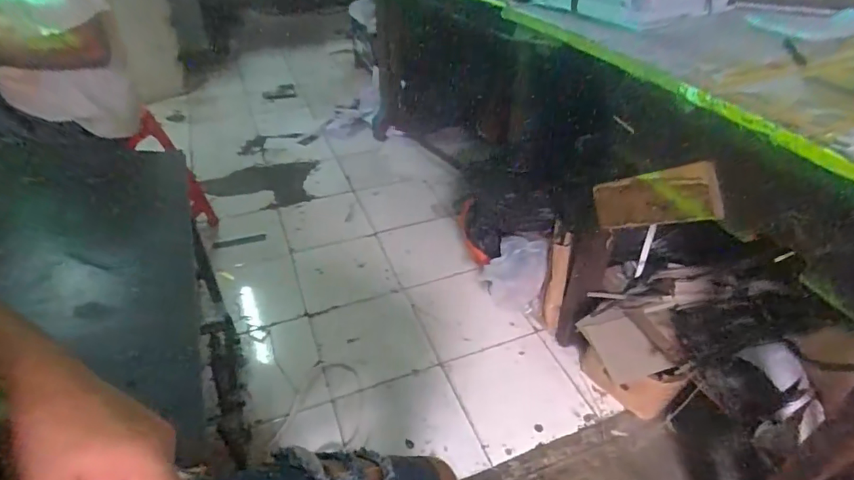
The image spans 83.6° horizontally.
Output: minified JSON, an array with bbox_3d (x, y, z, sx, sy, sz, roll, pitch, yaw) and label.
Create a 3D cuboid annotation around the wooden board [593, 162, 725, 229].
[{"bbox_3d":[0.395,-0.070,0.844,0.033,0.093,0.268,-17,2,-19],"label":"wooden board"}]

